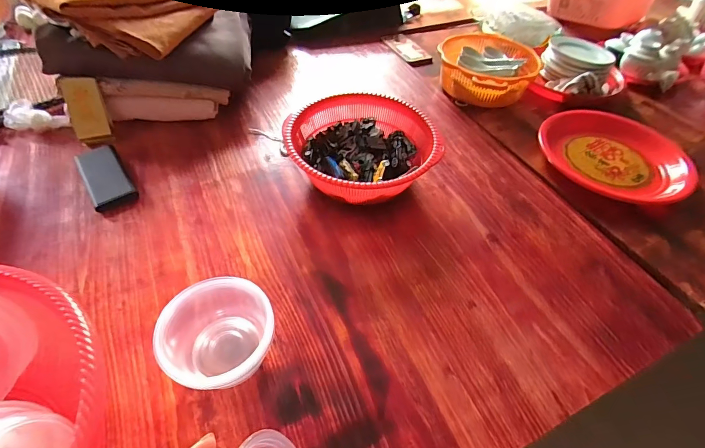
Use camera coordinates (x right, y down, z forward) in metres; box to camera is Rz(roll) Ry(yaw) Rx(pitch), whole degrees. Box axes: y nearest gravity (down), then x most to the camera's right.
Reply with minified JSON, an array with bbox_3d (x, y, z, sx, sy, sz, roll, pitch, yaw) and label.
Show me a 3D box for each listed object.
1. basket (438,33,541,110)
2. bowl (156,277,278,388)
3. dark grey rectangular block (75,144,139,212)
[{"bbox_3d":[0.305,-0.357,0.839,0.202,0.077,0.278,23,52,16],"label":"basket"},{"bbox_3d":[-0.141,0.125,0.401,0.106,0.083,0.113,1,49,-1],"label":"bowl"},{"bbox_3d":[-0.399,-0.075,0.600,0.060,0.017,0.143,-29,56,-24],"label":"dark grey rectangular block"}]

